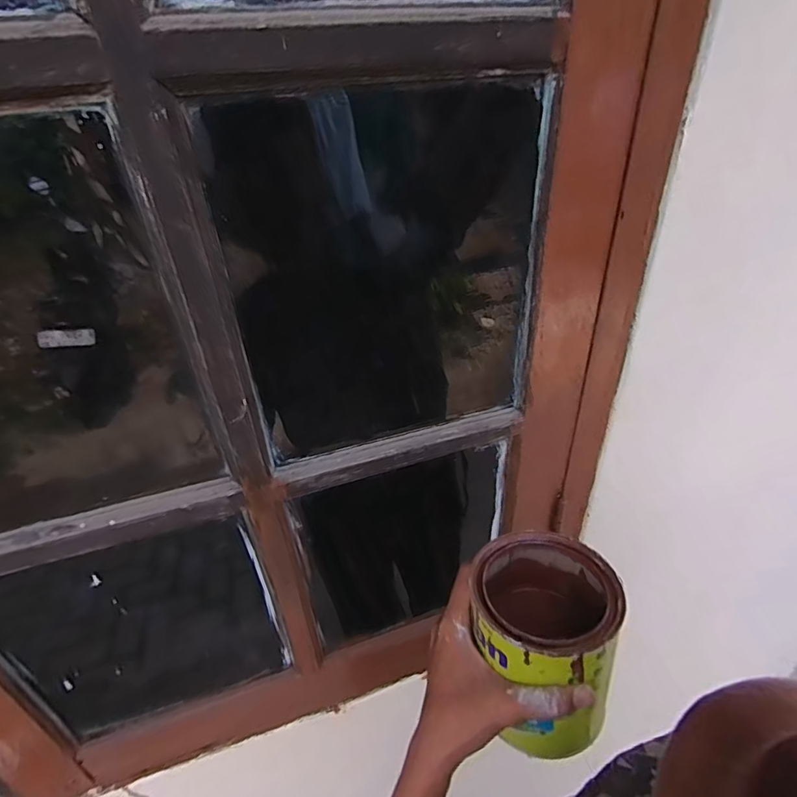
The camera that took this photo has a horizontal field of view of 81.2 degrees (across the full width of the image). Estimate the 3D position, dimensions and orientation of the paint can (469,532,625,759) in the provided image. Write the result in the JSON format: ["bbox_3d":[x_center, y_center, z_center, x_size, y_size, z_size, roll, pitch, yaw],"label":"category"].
[{"bbox_3d":[0.106,0.177,0.355,0.097,0.109,0.112,12,37,23],"label":"paint can"}]

